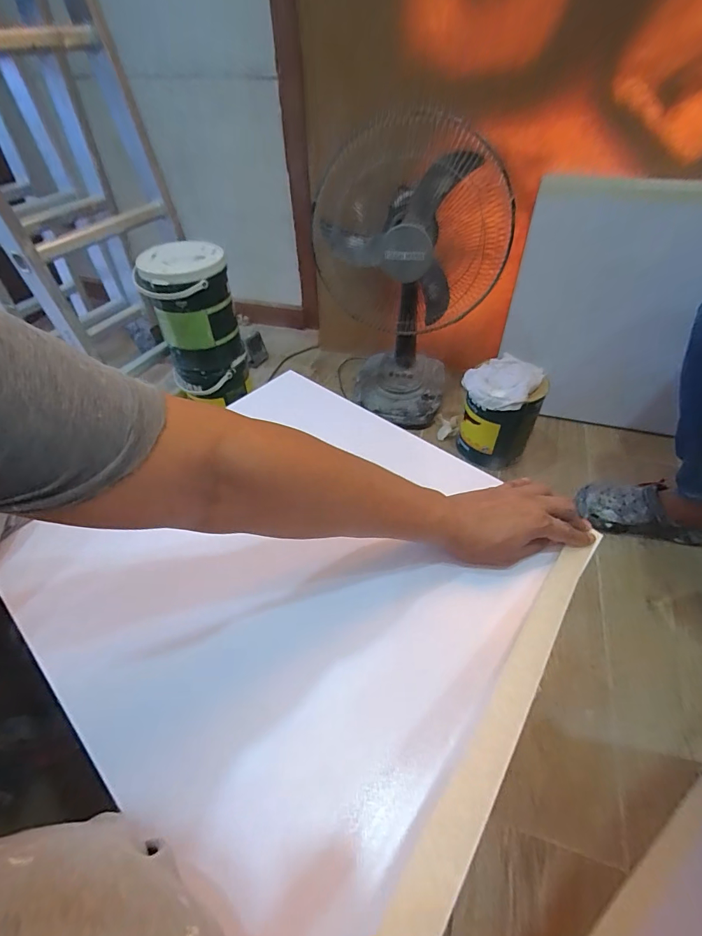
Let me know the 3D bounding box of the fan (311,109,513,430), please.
[{"bbox_3d":[0.138,-0.426,0.982,0.373,0.598,0.255,17,50,17],"label":"fan"}]

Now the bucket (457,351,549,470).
[{"bbox_3d":[0.339,-0.128,0.944,0.153,0.200,0.150,-1,47,1],"label":"bucket"}]

